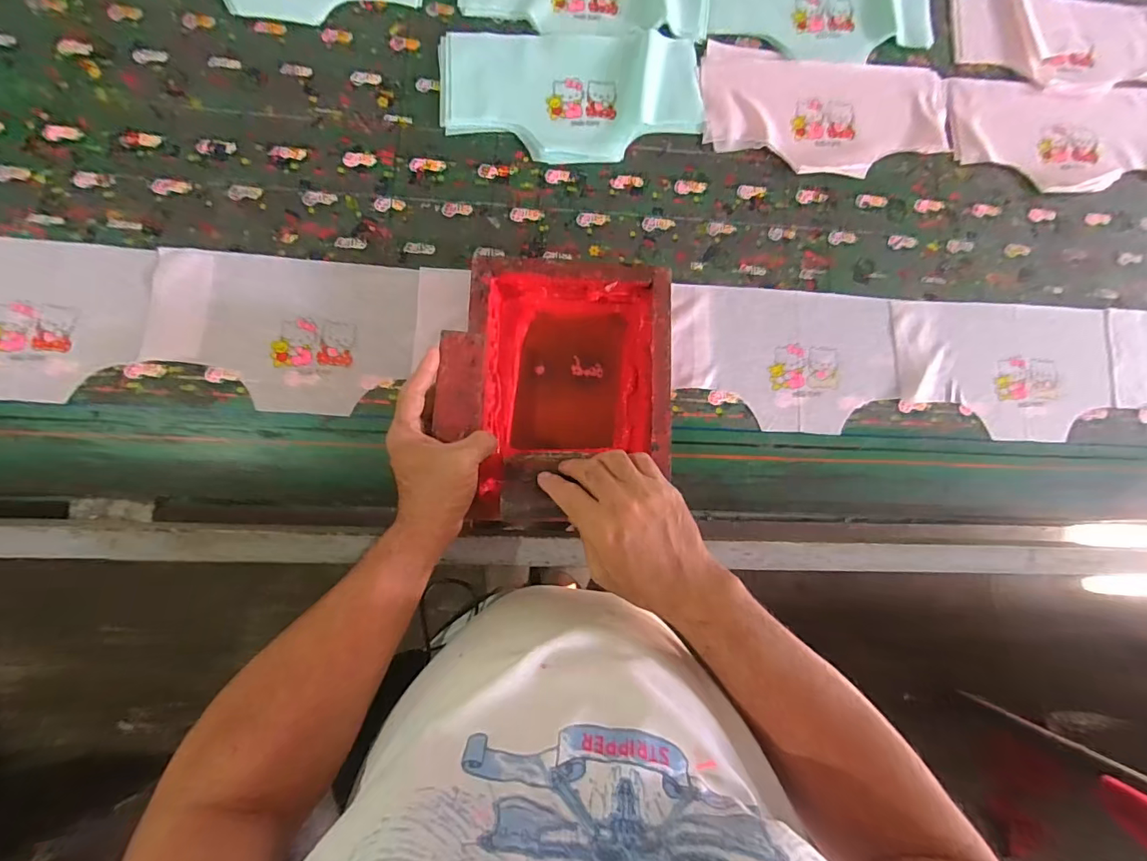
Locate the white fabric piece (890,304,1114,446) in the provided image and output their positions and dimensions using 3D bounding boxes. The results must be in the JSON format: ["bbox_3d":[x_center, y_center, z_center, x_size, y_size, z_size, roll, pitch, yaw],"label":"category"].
[{"bbox_3d":[0.514,-0.072,0.575,0.275,0.006,0.161,1,82,-5],"label":"white fabric piece"}]

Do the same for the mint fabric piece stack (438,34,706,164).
[{"bbox_3d":[0.001,-0.394,0.573,0.303,0.011,0.161,-3,82,-5],"label":"mint fabric piece stack"}]

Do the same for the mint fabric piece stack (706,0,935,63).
[{"bbox_3d":[0.319,-0.540,0.618,0.298,0.009,0.151,-2,82,-5],"label":"mint fabric piece stack"}]

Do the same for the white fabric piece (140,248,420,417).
[{"bbox_3d":[-0.305,-0.103,0.511,0.263,0.009,0.160,4,84,-4],"label":"white fabric piece"}]

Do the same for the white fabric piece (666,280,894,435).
[{"bbox_3d":[0.242,-0.080,0.552,0.261,0.008,0.157,3,81,-4],"label":"white fabric piece"}]

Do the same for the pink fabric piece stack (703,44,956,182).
[{"bbox_3d":[0.314,-0.393,0.600,0.312,0.009,0.164,4,81,-4],"label":"pink fabric piece stack"}]

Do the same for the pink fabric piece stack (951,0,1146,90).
[{"bbox_3d":[0.654,-0.526,0.645,0.309,0.008,0.159,-5,82,-5],"label":"pink fabric piece stack"}]

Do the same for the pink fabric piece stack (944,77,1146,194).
[{"bbox_3d":[0.634,-0.378,0.622,0.317,0.008,0.155,2,81,-4],"label":"pink fabric piece stack"}]

